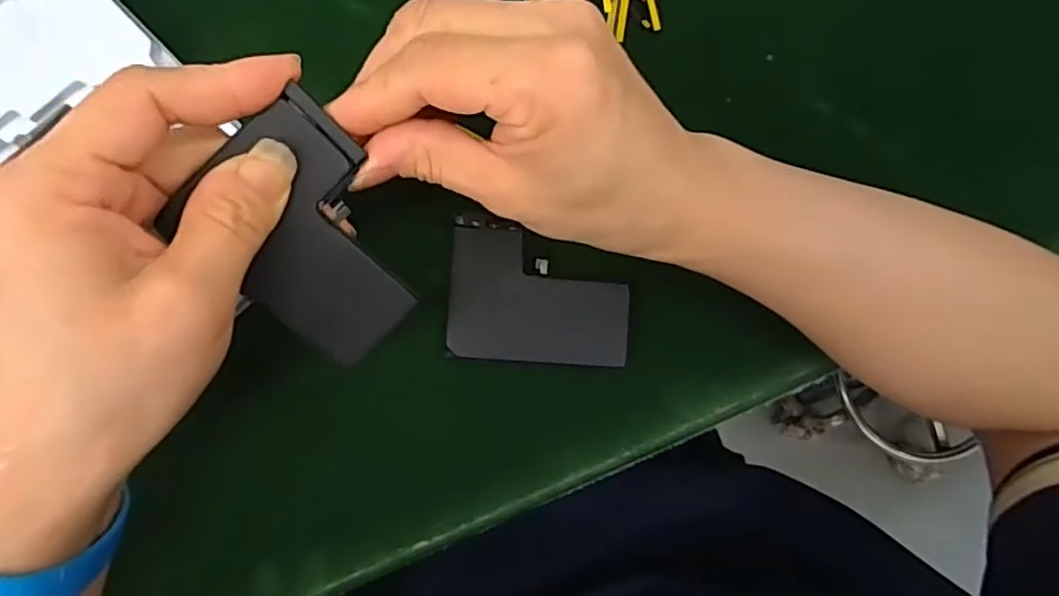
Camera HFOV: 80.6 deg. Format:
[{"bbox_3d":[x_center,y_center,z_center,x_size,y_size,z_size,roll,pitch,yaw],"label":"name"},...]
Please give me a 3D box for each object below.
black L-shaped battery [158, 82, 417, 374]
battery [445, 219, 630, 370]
[{"bbox_3d":[-0.067,-0.019,0.200,0.055,0.007,0.075,-42,117,-4],"label":"black L-shaped battery"},{"bbox_3d":[0.004,-0.002,0.265,0.075,0.005,0.057,4,87,-7],"label":"battery"}]

